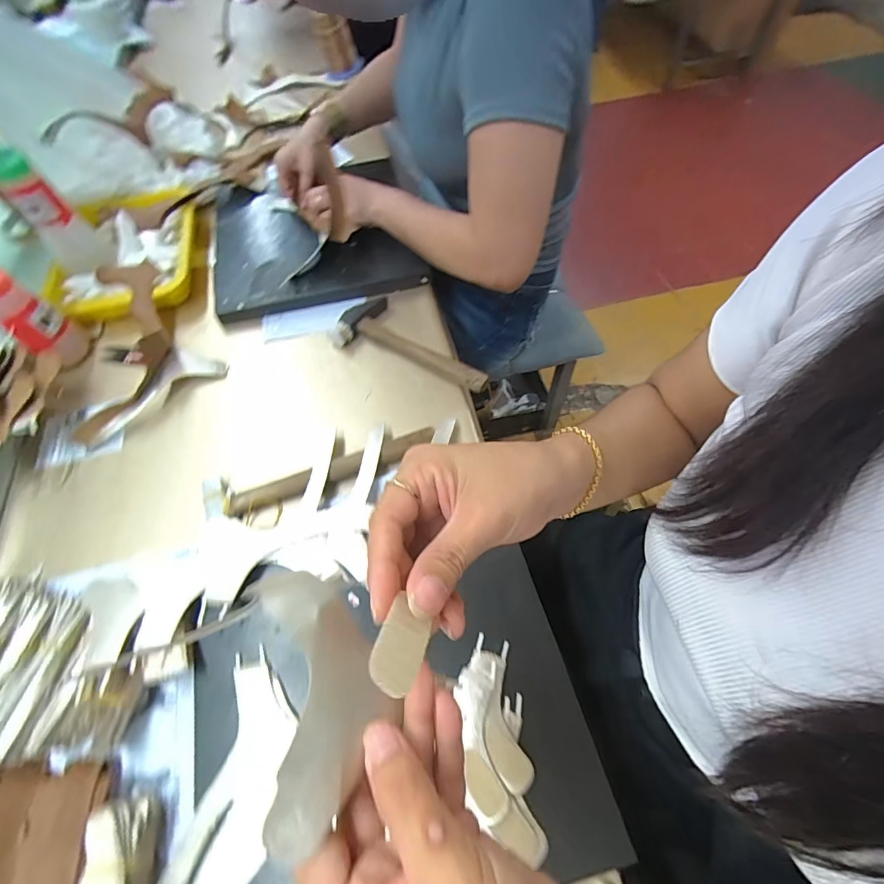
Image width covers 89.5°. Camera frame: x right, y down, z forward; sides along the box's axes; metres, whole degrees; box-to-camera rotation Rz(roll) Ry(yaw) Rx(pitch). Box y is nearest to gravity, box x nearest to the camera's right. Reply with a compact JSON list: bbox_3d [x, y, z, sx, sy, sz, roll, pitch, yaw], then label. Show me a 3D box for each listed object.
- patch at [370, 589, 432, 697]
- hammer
[{"bbox_3d":[-0.016,0.078,0.171,0.019,0.004,0.034,42,37,-4],"label":"patch"},{"bbox_3d":[-0.033,-0.129,0.568,0.208,0.024,0.078,20,63,14],"label":"hammer"}]

